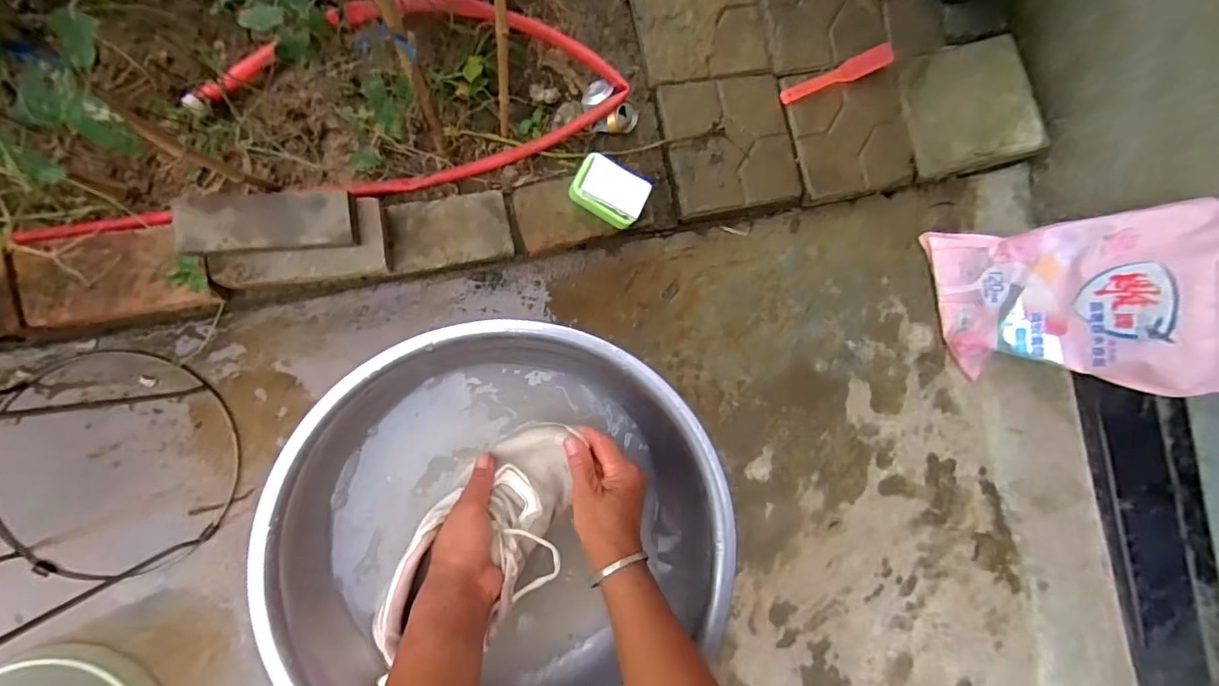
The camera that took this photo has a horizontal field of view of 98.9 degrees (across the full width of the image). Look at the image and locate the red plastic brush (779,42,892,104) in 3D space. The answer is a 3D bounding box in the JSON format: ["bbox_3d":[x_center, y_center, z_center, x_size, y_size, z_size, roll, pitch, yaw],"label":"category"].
[{"bbox_3d":[0.437,-0.509,0.993,0.228,0.036,0.044,-26,94,-10],"label":"red plastic brush"}]

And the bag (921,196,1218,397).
[{"bbox_3d":[0.805,-0.067,0.905,0.079,0.439,0.296,-14,100,-42],"label":"bag"}]

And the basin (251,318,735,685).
[{"bbox_3d":[-0.085,0.161,0.446,0.353,0.106,0.337,0,89,-10],"label":"basin"}]

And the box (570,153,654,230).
[{"bbox_3d":[0.003,-0.253,0.862,0.121,0.031,0.090,30,84,-9],"label":"box"}]

